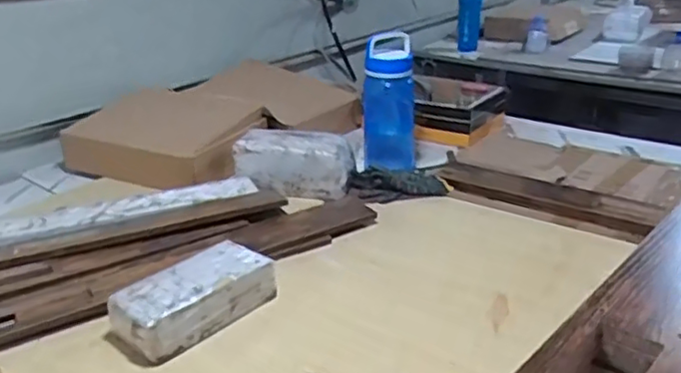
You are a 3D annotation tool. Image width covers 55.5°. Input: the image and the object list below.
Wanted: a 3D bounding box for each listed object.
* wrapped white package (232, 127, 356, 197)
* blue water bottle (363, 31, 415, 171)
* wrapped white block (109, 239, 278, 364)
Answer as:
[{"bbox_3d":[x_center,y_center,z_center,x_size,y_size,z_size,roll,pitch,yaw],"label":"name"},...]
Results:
[{"bbox_3d":[-0.089,-0.054,1.243,0.220,0.090,0.096,5,25,14],"label":"wrapped white package"},{"bbox_3d":[0.098,-0.172,1.292,0.101,0.260,0.085,2,24,6],"label":"blue water bottle"},{"bbox_3d":[-0.191,0.140,0.862,0.104,0.060,0.215,20,32,39],"label":"wrapped white block"}]

